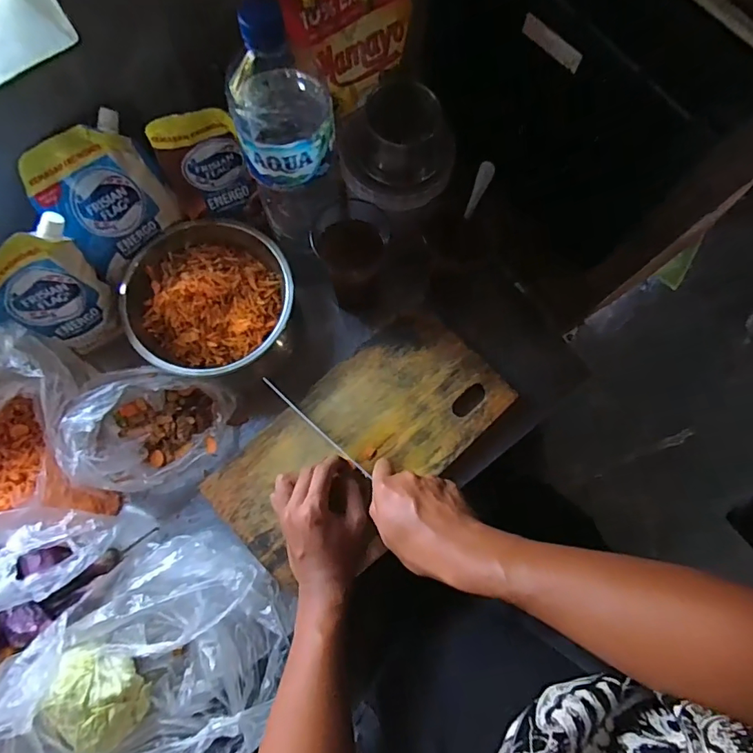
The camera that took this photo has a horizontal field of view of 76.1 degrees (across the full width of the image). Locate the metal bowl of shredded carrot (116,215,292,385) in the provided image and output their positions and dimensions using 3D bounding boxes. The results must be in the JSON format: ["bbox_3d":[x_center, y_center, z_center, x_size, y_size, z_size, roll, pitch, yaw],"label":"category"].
[{"bbox_3d":[-0.196,-0.092,0.572,0.198,0.080,0.191,0,75,-1],"label":"metal bowl of shredded carrot"}]

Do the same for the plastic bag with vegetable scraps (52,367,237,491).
[{"bbox_3d":[-0.248,0.058,0.528,0.160,0.083,0.128,-2,76,-2],"label":"plastic bag with vegetable scraps"}]

